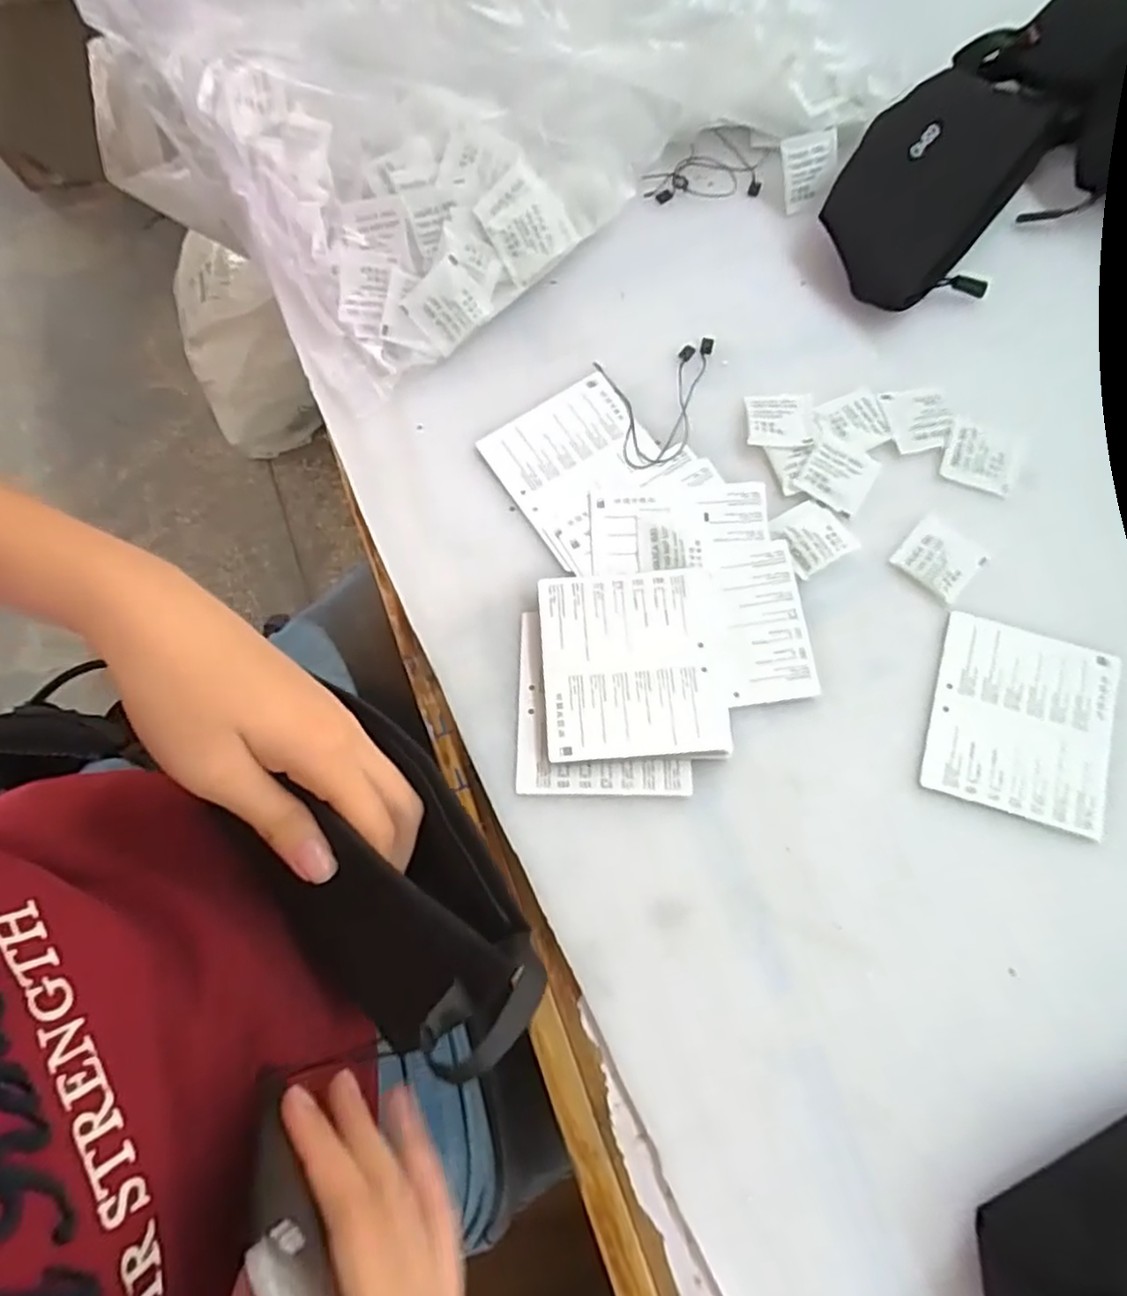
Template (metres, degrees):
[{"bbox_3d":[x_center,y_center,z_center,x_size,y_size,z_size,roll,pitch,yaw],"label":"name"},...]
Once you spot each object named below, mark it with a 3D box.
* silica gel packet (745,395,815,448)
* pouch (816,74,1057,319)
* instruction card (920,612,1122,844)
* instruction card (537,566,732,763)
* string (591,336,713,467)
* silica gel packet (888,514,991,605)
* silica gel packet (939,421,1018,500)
[{"bbox_3d":[0.130,-0.138,0.422,0.039,0.008,0.039,4,73,2],"label":"silica gel packet"},{"bbox_3d":[0.237,-0.296,0.447,0.105,0.033,0.178,27,75,9],"label":"pouch"},{"bbox_3d":[0.244,0.039,0.370,0.090,0.004,0.101,17,74,6],"label":"instruction card"},{"bbox_3d":[0.037,0.009,0.374,0.095,0.012,0.102,-4,73,0],"label":"instruction card"},{"bbox_3d":[0.066,-0.149,0.426,0.076,0.006,0.077,-15,73,-4],"label":"string"},{"bbox_3d":[0.214,-0.051,0.397,0.042,0.004,0.041,42,78,12],"label":"silica gel packet"},{"bbox_3d":[0.249,-0.113,0.415,0.041,0.004,0.040,20,74,7],"label":"silica gel packet"}]

